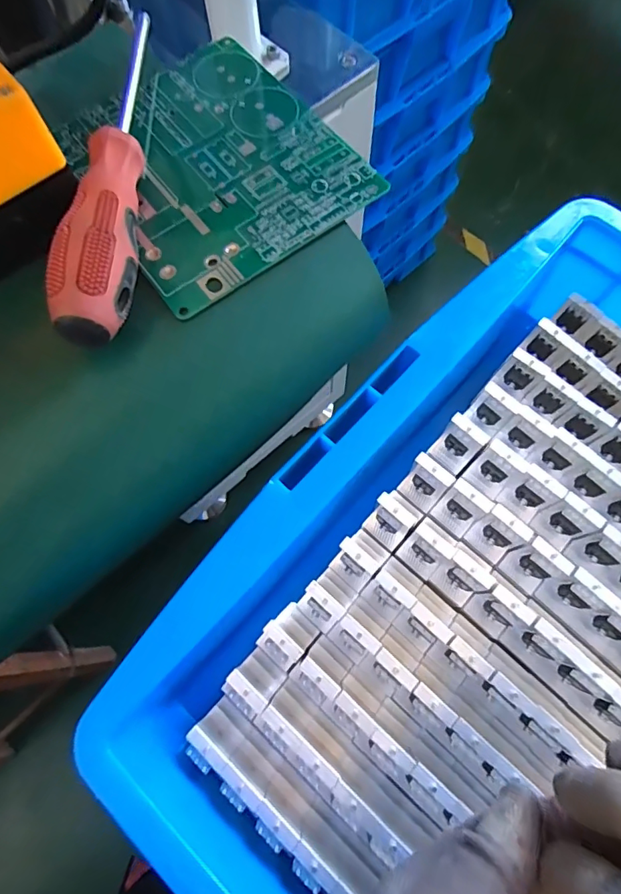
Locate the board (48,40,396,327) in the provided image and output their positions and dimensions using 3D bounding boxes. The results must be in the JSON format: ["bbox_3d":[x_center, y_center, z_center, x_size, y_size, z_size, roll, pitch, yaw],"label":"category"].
[{"bbox_3d":[-0.051,-0.144,0.250,0.119,0.006,0.140,-36,75,-10],"label":"board"}]

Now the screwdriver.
[{"bbox_3d":[-0.090,-0.136,0.227,0.027,0.026,0.188,0,72,1],"label":"screwdriver"}]

